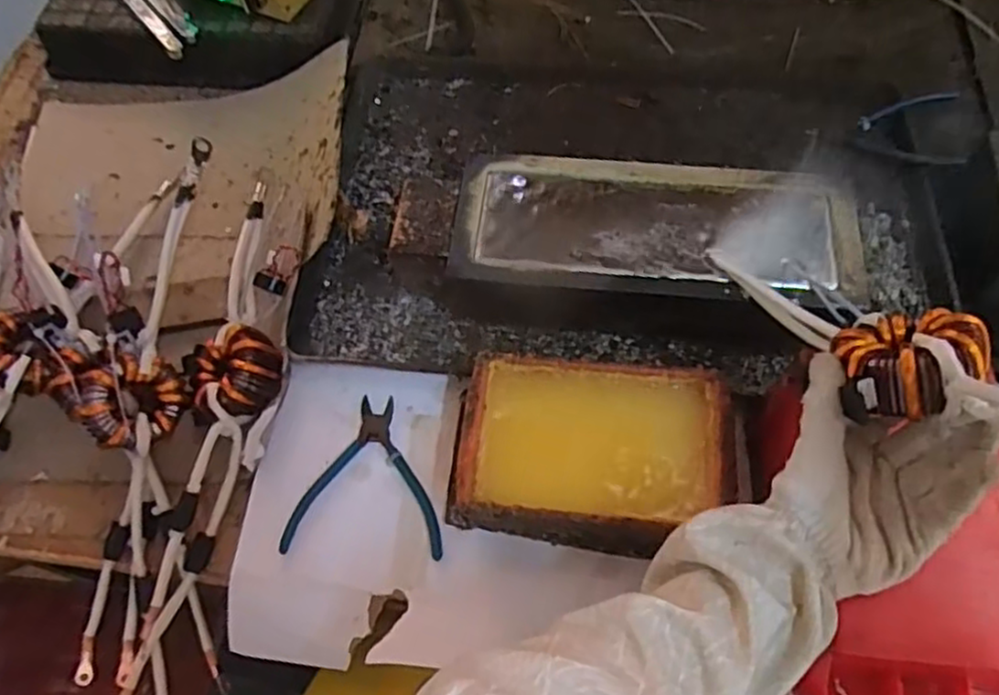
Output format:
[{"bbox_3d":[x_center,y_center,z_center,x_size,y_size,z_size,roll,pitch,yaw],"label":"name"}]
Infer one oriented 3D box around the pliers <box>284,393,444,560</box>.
[{"bbox_3d":[-0.107,0.105,0.593,0.126,0.009,0.135,1,60,4],"label":"pliers"}]

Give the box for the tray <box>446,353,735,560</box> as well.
[{"bbox_3d":[0.072,0.085,0.566,0.212,0.067,0.146,9,61,8],"label":"tray"}]

